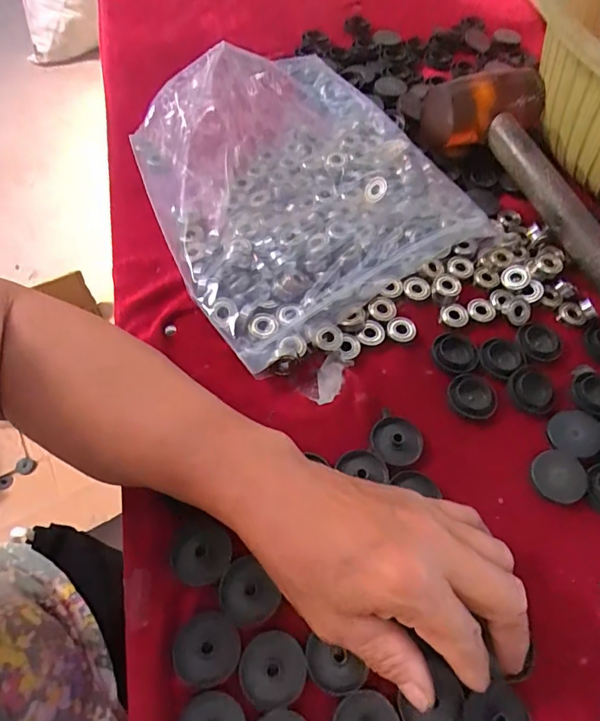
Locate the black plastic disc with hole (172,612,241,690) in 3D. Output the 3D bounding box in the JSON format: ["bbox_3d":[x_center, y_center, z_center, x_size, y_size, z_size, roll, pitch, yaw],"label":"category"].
[{"bbox_3d":[-0.049,0.150,0.253,0.033,0.013,0.032,1,59,-2],"label":"black plastic disc with hole"}]

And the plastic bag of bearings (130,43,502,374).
[{"bbox_3d":[-0.007,-0.157,0.410,0.250,0.063,0.278,-29,65,-19],"label":"plastic bag of bearings"}]

